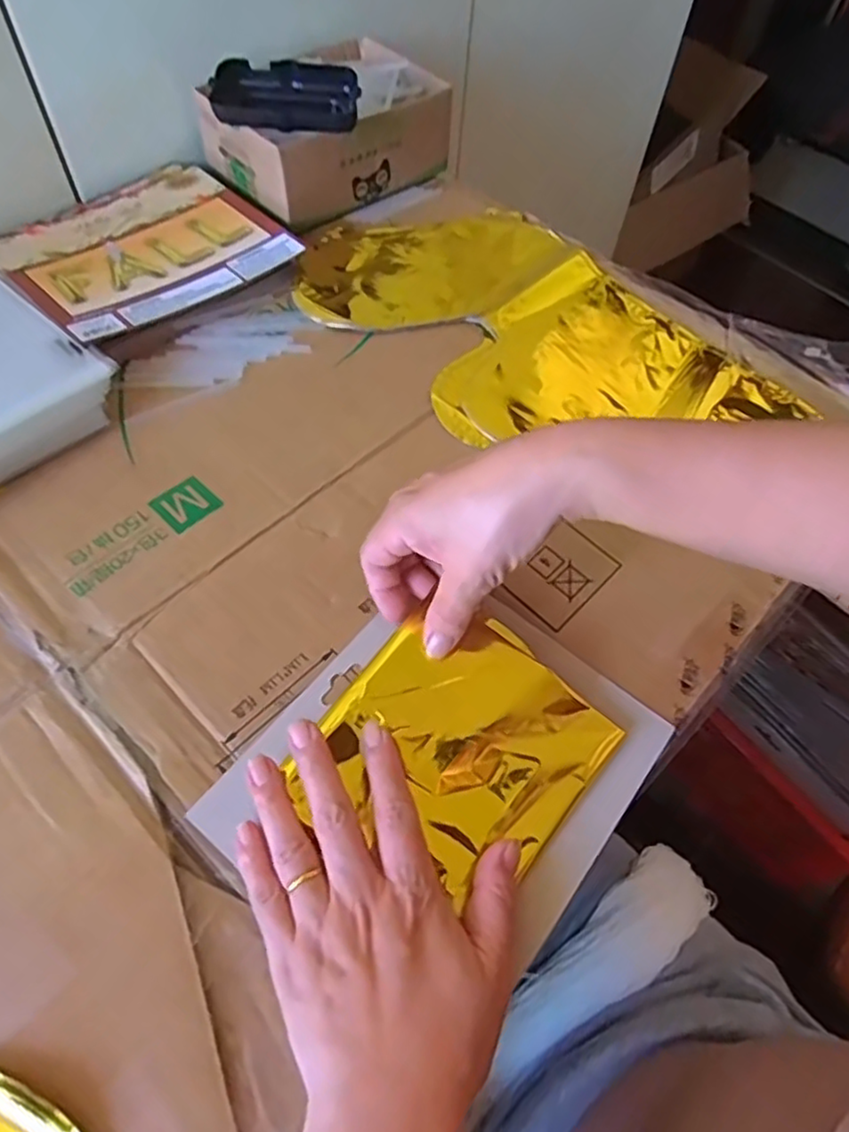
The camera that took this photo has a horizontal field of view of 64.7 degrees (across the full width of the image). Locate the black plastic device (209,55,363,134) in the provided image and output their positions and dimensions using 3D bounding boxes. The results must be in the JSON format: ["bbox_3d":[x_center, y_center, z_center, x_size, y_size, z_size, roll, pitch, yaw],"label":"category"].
[{"bbox_3d":[-0.104,-0.359,0.511,0.104,0.026,0.049,3,58,-1],"label":"black plastic device"}]

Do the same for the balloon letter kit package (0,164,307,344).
[{"bbox_3d":[-0.218,-0.250,0.521,0.172,0.009,0.194,40,62,22],"label":"balloon letter kit package"}]

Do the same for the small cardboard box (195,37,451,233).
[{"bbox_3d":[-0.081,-0.378,0.583,0.186,0.066,0.133,-37,67,-23],"label":"small cardboard box"}]

